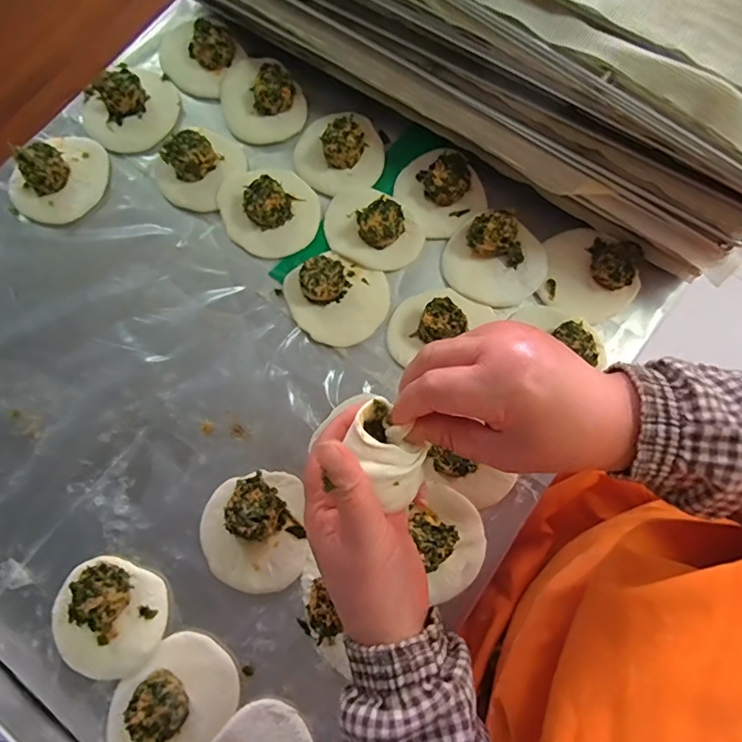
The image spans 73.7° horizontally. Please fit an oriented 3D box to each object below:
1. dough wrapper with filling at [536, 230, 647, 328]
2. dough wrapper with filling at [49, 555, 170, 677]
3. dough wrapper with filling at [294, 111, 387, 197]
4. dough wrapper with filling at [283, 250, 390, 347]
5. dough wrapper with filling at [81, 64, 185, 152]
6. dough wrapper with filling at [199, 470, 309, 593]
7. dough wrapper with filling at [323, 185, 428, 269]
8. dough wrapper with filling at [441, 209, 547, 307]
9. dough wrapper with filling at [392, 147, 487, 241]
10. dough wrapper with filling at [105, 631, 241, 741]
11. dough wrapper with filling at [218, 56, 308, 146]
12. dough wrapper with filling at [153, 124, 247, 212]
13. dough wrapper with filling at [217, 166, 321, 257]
[{"bbox_3d":[0.198,-0.091,0.442,0.088,0.026,0.086,39,78,9],"label":"dough wrapper with filling"},{"bbox_3d":[-0.204,0.191,0.378,0.086,0.028,0.079,0,75,-1],"label":"dough wrapper with filling"},{"bbox_3d":[-0.030,-0.217,0.477,0.086,0.027,0.080,0,75,-1],"label":"dough wrapper with filling"},{"bbox_3d":[-0.034,-0.069,0.443,0.093,0.026,0.078,24,76,5],"label":"dough wrapper with filling"},{"bbox_3d":[-0.241,-0.268,0.488,0.091,0.032,0.092,0,75,-1],"label":"dough wrapper with filling"},{"bbox_3d":[-0.096,0.128,0.391,0.082,0.033,0.090,-7,76,-2],"label":"dough wrapper with filling"},{"bbox_3d":[0.000,-0.135,0.454,0.095,0.029,0.069,34,78,8],"label":"dough wrapper with filling"},{"bbox_3d":[0.114,-0.104,0.445,0.088,0.026,0.079,30,77,7],"label":"dough wrapper with filling"},{"bbox_3d":[0.066,-0.176,0.465,0.074,0.027,0.082,-37,79,-9],"label":"dough wrapper with filling"},{"bbox_3d":[-0.149,0.250,0.360,0.101,0.023,0.075,-43,80,-10],"label":"dough wrapper with filling"},{"bbox_3d":[-0.111,-0.276,0.492,0.079,0.030,0.092,-25,77,-7],"label":"dough wrapper with filling"},{"bbox_3d":[-0.165,-0.200,0.473,0.073,0.031,0.084,39,78,9],"label":"dough wrapper with filling"},{"bbox_3d":[-0.097,-0.159,0.464,0.087,0.026,0.097,-25,77,-7],"label":"dough wrapper with filling"}]

